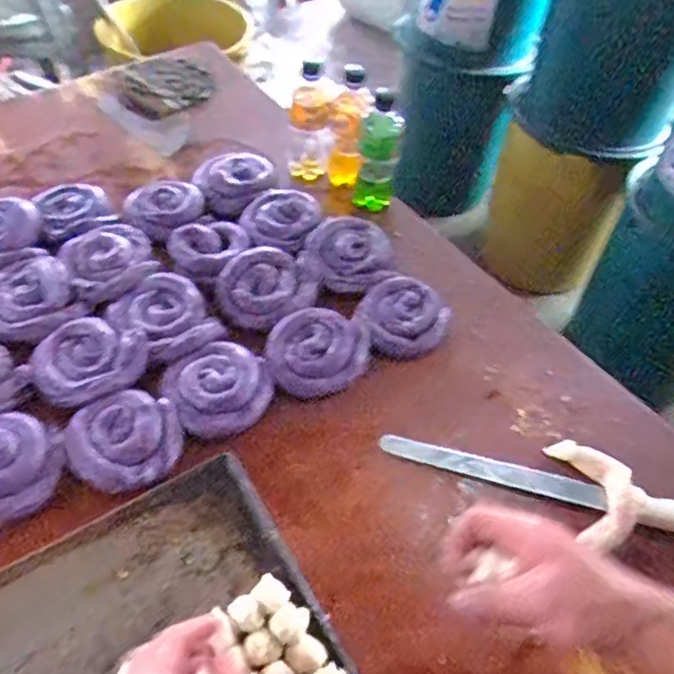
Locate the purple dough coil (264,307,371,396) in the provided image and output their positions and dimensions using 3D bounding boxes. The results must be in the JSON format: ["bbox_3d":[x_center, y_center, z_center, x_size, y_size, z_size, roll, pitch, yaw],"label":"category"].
[{"bbox_3d":[-0.023,0.020,0.714,0.115,0.041,0.105,8,52,4],"label":"purple dough coil"}]

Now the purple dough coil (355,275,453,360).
[{"bbox_3d":[0.076,-0.023,0.753,0.100,0.038,0.101,1,51,-2],"label":"purple dough coil"}]

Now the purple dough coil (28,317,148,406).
[{"bbox_3d":[-0.272,0.022,0.680,0.117,0.023,0.100,-21,55,-18],"label":"purple dough coil"}]

